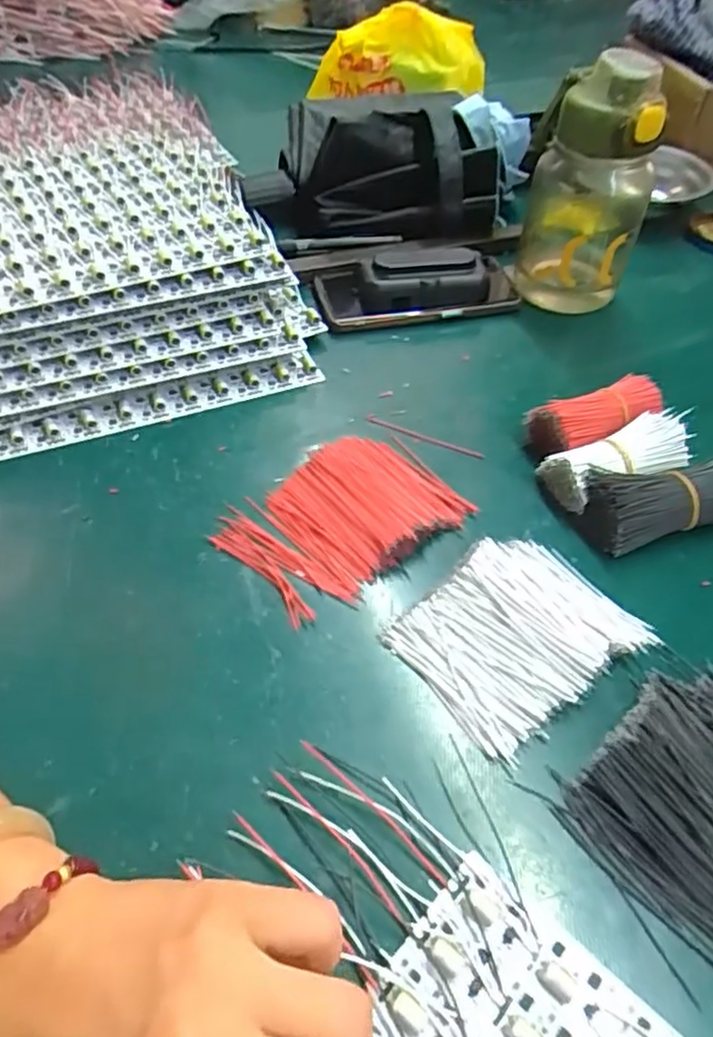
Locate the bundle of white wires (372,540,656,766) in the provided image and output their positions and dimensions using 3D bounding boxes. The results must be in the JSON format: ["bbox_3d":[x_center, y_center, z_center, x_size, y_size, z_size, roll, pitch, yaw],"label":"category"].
[{"bbox_3d":[0.083,0.056,0.339,0.112,0.017,0.088,-31,57,-25],"label":"bundle of white wires"}]

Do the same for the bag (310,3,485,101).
[{"bbox_3d":[0.044,-0.494,0.713,0.189,0.082,0.096,-2,50,-4],"label":"bag"}]

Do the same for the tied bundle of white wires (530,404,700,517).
[{"bbox_3d":[0.161,-0.036,0.410,0.088,0.038,0.039,-19,53,-17],"label":"tied bundle of white wires"}]

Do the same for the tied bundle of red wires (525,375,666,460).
[{"bbox_3d":[0.158,-0.064,0.439,0.094,0.034,0.042,-16,52,-15],"label":"tied bundle of red wires"}]

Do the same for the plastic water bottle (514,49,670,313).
[{"bbox_3d":[0.176,-0.249,0.503,0.088,0.176,0.075,15,51,10],"label":"plastic water bottle"}]

